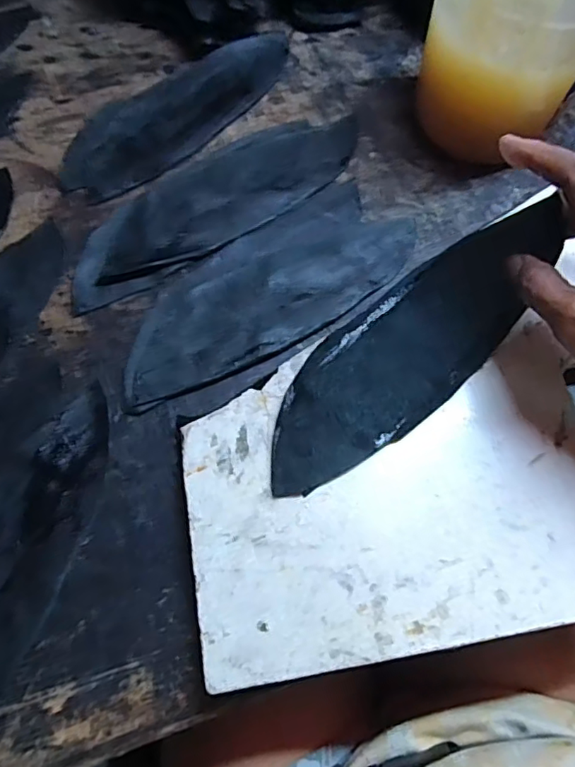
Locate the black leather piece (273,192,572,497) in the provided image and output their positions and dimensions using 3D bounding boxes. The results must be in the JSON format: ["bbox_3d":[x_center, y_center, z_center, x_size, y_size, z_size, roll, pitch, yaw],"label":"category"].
[{"bbox_3d":[0.063,-0.021,0.303,0.197,0.043,0.069,-43,73,-7],"label":"black leather piece"}]

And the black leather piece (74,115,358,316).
[{"bbox_3d":[-0.050,-0.132,0.388,0.233,0.004,0.073,-35,71,-16],"label":"black leather piece"}]

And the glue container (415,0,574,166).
[{"bbox_3d":[0.155,-0.240,0.380,0.110,0.129,0.119,18,66,6],"label":"glue container"}]

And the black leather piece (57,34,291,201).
[{"bbox_3d":[-0.081,-0.216,0.431,0.075,0.004,0.218,42,71,11],"label":"black leather piece"}]

